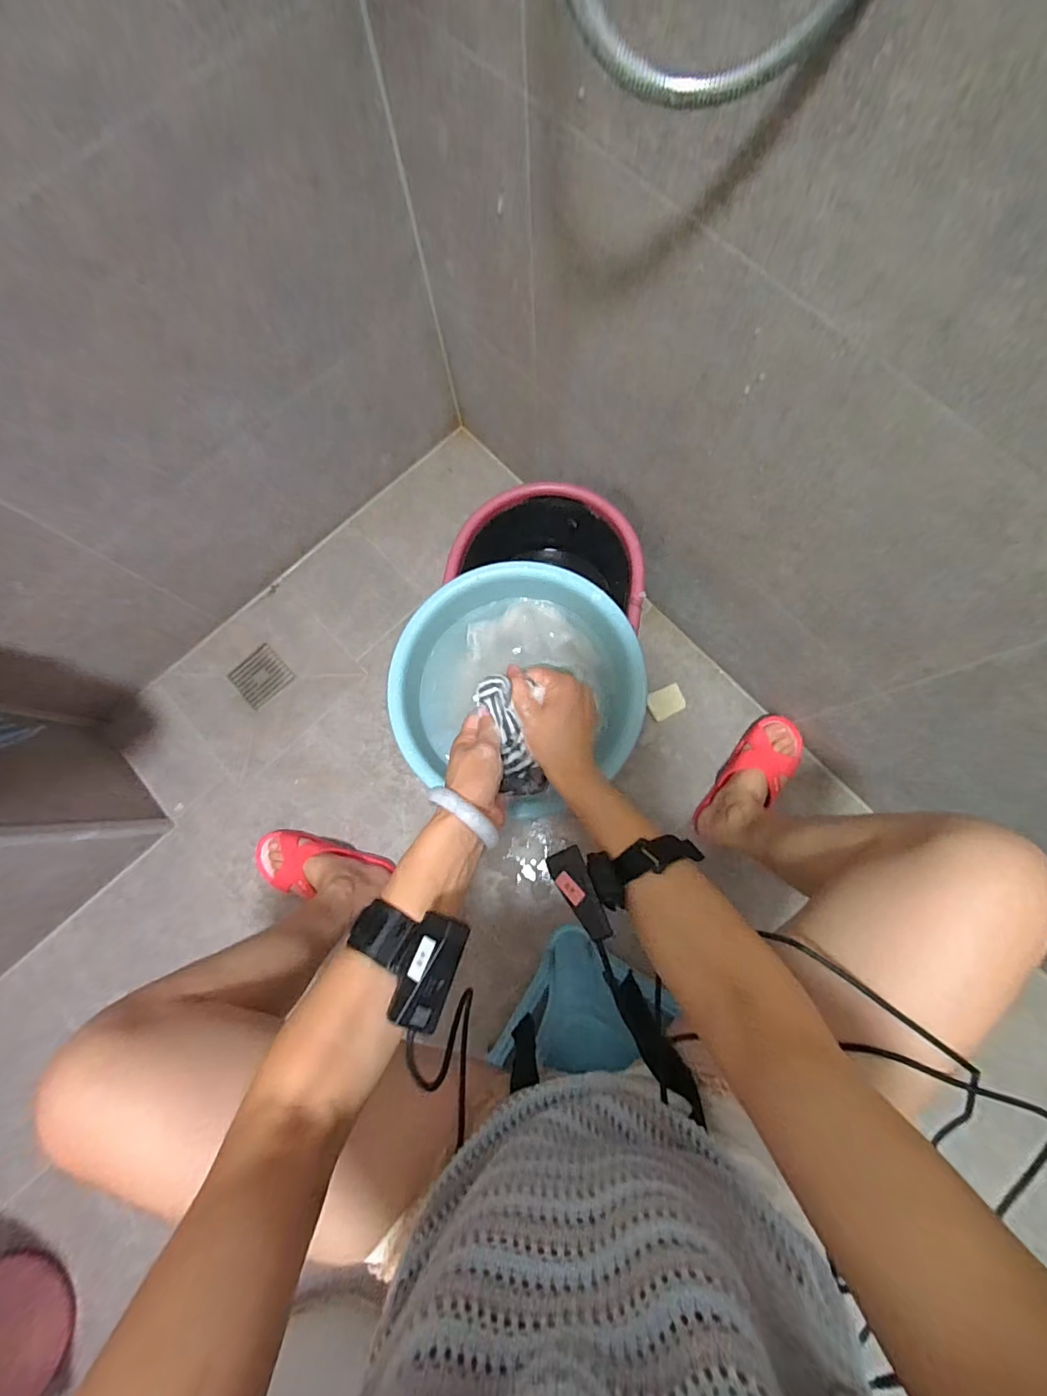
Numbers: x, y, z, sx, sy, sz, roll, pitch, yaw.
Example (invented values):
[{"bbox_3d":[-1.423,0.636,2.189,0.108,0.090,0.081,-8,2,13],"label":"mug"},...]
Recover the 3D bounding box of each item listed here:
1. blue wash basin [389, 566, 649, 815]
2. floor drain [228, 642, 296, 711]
[{"bbox_3d":[-0.009,-0.011,0.601,0.278,0.089,0.272,0,79,1],"label":"blue wash basin"},{"bbox_3d":[-0.499,-0.042,0.981,0.096,0.012,0.092,-42,81,-7],"label":"floor drain"}]

